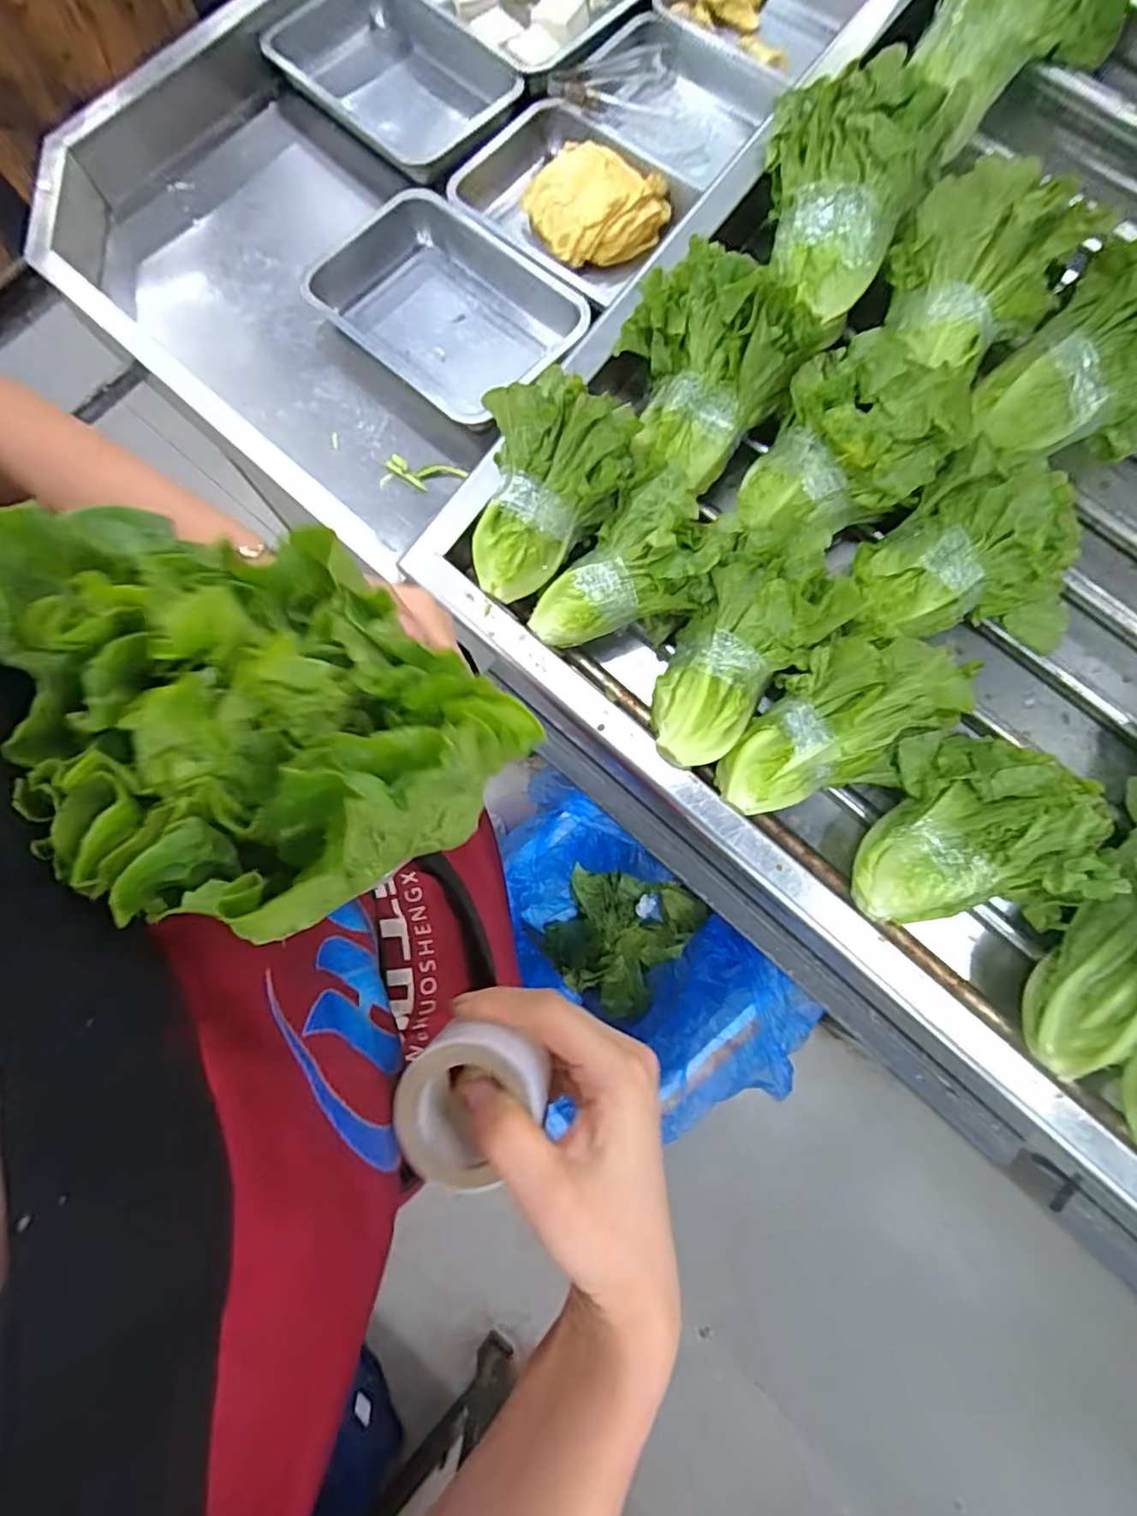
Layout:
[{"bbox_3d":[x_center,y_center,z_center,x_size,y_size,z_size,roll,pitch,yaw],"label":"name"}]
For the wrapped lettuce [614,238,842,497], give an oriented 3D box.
[{"bbox_3d":[0.127,-0.322,0.514,0.174,0.111,0.180,9,79,2],"label":"wrapped lettuce"}]

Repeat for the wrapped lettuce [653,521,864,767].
[{"bbox_3d":[0.146,-0.092,0.501,0.106,0.059,0.221,34,95,7],"label":"wrapped lettuce"}]

